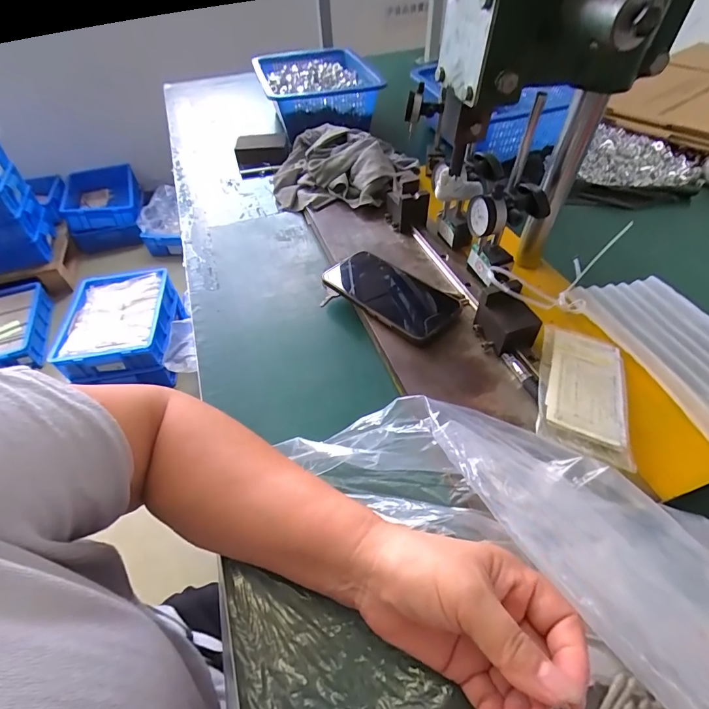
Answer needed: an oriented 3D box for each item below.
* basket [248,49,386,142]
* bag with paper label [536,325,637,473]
[{"bbox_3d":[-0.073,-0.537,0.809,0.199,0.079,0.363,-13,50,-7],"label":"basket"},{"bbox_3d":[0.205,0.030,0.360,0.072,0.024,0.143,15,52,16],"label":"bag with paper label"}]

